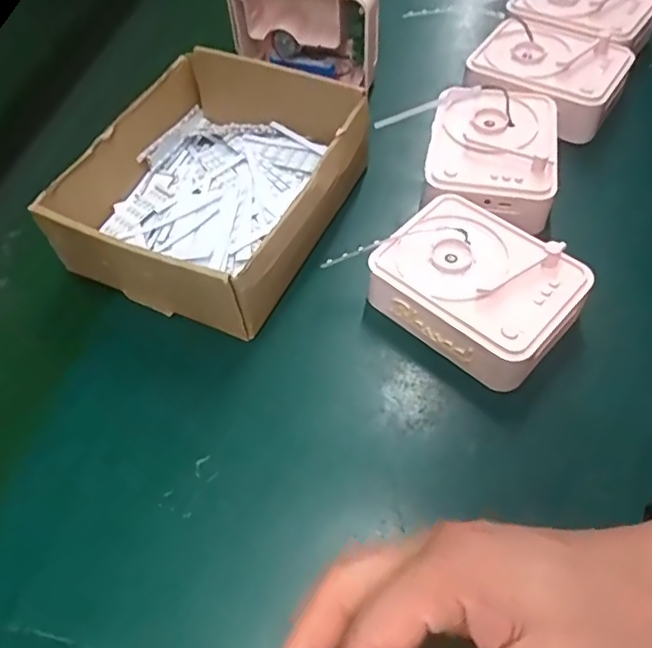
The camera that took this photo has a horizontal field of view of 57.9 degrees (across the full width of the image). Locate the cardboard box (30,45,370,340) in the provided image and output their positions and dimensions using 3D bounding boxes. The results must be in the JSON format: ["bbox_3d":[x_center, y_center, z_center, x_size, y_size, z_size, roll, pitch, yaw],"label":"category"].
[{"bbox_3d":[-0.085,-0.110,0.468,0.183,0.078,0.216,19,58,16],"label":"cardboard box"}]

